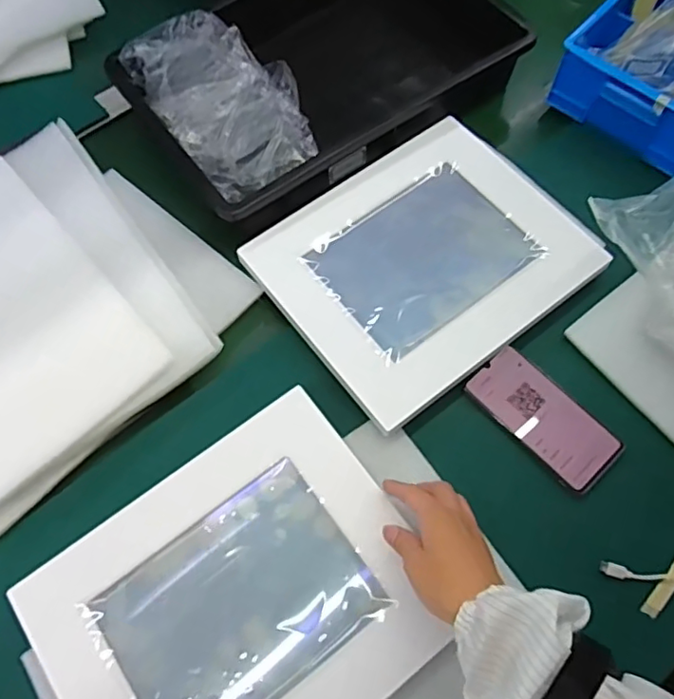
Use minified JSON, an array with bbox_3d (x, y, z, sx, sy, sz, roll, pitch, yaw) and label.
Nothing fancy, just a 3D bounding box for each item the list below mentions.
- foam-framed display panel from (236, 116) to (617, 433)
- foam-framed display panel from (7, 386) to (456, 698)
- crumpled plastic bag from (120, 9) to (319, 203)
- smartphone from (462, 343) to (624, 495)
[{"bbox_3d":[0.092,-0.097,0.620,0.305,0.022,0.249,-35,70,-14],"label":"foam-framed display panel"},{"bbox_3d":[-0.080,0.210,0.488,0.301,0.022,0.244,-35,70,-14],"label":"foam-framed display panel"},{"bbox_3d":[-0.121,-0.288,0.688,0.165,0.085,0.235,-38,70,-15],"label":"crumpled plastic bag"},{"bbox_3d":[0.200,0.065,0.573,0.071,0.010,0.146,-40,71,-16],"label":"smartphone"}]

